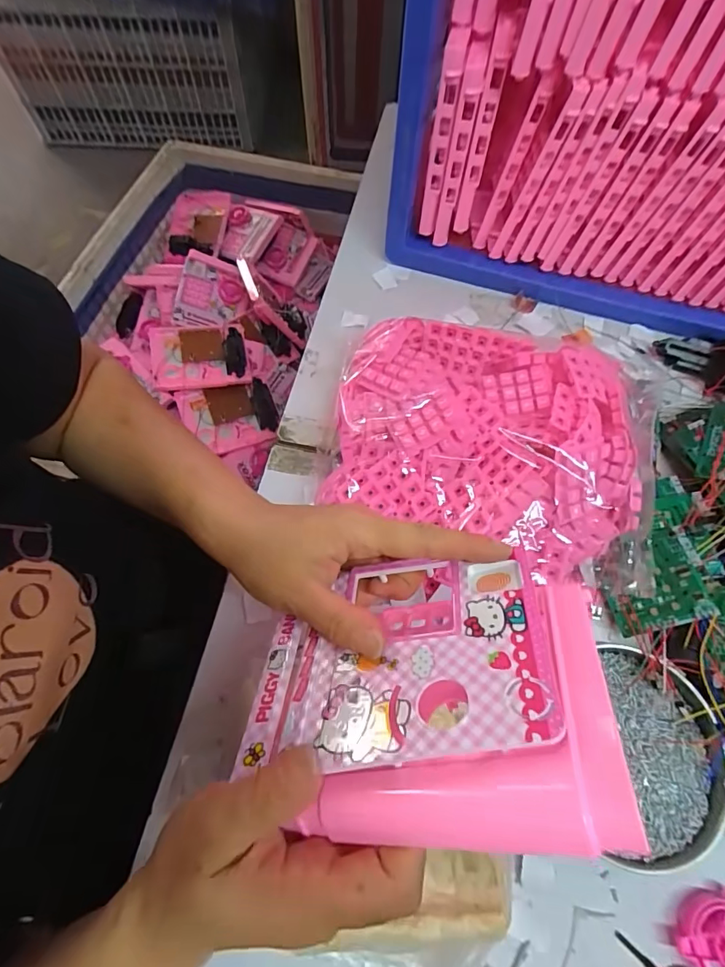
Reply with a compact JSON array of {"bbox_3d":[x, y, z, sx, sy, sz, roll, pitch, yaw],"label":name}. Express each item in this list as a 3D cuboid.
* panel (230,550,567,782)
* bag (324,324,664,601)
[{"bbox_3d":[0.014,0.081,0.223,0.139,0.007,0.106,-14,31,18],"label":"panel"},{"bbox_3d":[0.109,-0.035,0.381,0.267,0.061,0.194,13,66,7],"label":"bag"}]

